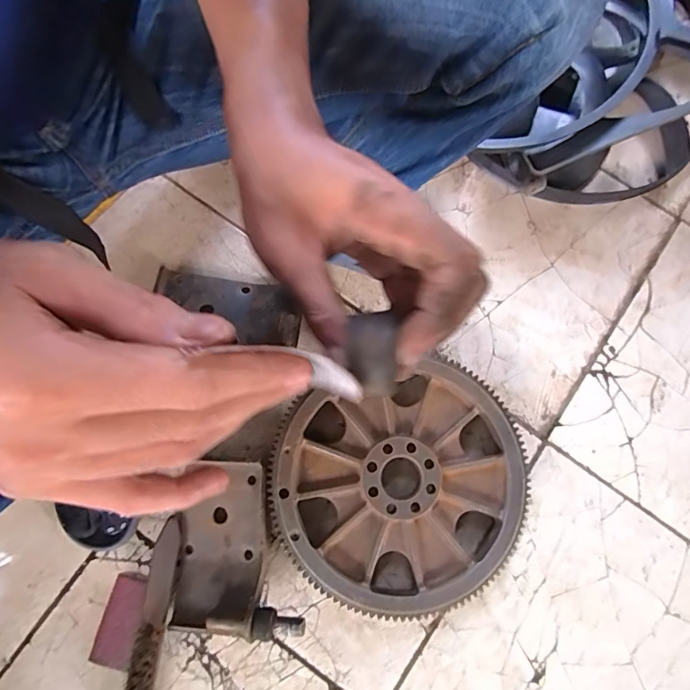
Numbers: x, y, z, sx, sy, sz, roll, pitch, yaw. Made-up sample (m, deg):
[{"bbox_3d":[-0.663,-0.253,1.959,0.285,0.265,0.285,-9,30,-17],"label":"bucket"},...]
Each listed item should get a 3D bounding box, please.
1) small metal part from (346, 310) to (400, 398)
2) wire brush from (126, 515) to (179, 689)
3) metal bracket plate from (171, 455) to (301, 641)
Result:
[{"bbox_3d":[0.011,0.004,0.179,0.018,0.012,0.031,-4,79,-2],"label":"small metal part"},{"bbox_3d":[-0.232,0.334,0.550,0.031,0.040,0.231,6,79,0],"label":"wire brush"},{"bbox_3d":[-0.140,0.248,0.565,0.159,0.057,0.196,-5,79,-3],"label":"metal bracket plate"}]

